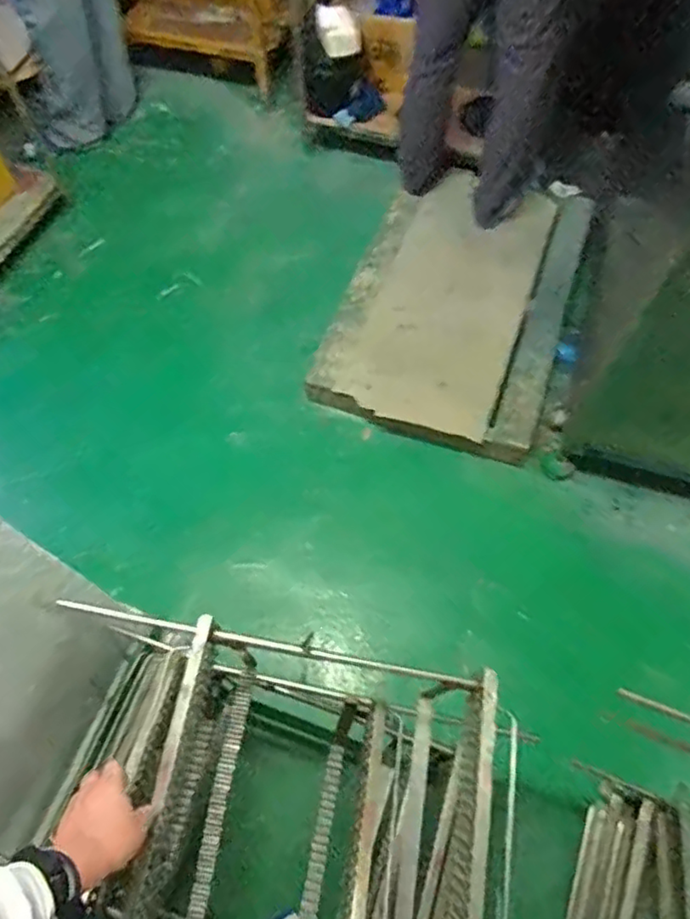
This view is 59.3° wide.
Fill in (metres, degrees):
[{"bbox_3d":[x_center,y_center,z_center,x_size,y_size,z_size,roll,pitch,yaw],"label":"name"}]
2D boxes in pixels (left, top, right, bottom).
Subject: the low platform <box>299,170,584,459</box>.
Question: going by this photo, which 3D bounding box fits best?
[{"bbox_3d":[0.325,-0.454,1.792,0.626,0.123,0.895,17,65,9],"label":"low platform"}]

